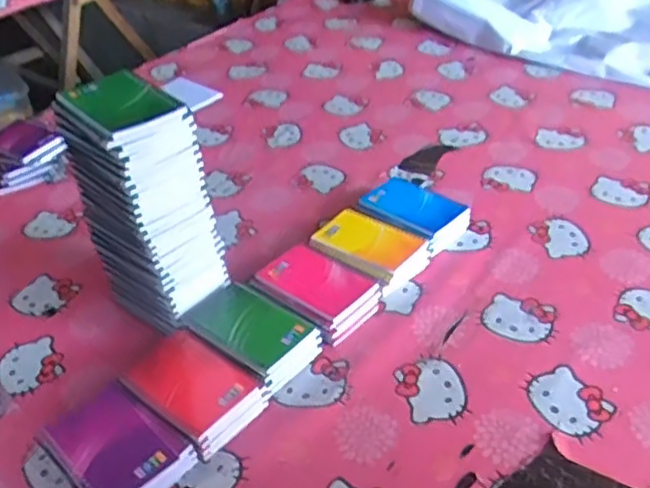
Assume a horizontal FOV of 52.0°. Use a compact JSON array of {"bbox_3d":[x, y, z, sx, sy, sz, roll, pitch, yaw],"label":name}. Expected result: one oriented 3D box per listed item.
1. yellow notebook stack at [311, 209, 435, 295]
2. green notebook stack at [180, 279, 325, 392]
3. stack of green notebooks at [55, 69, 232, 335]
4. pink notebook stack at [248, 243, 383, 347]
[{"bbox_3d":[0.058,0.009,0.863,0.133,0.042,0.100,27,48,36],"label":"yellow notebook stack"},{"bbox_3d":[-0.082,0.103,0.759,0.144,0.044,0.091,25,46,34],"label":"green notebook stack"},{"bbox_3d":[-0.193,-0.033,0.750,0.130,0.281,0.104,28,48,36],"label":"stack of green notebooks"},{"bbox_3d":[-0.012,0.058,0.811,0.140,0.039,0.098,25,47,34],"label":"pink notebook stack"}]

